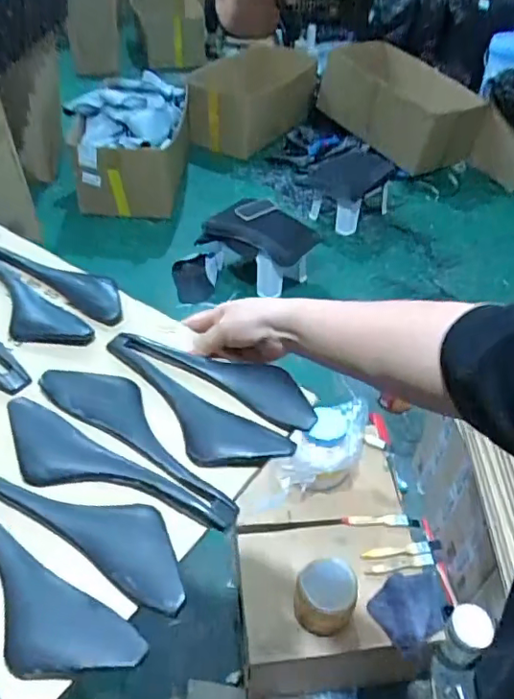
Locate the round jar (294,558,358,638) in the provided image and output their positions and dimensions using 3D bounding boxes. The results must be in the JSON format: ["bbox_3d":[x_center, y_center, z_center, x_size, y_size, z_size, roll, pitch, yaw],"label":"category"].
[{"bbox_3d":[0.118,0.430,0.954,0.098,0.118,0.090,2,44,-2],"label":"round jar"}]

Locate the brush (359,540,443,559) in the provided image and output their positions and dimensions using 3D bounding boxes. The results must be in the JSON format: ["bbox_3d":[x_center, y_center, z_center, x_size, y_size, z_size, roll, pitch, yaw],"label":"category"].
[{"bbox_3d":[0.289,0.394,1.077,0.167,0.011,0.026,-4,44,-8],"label":"brush"}]

